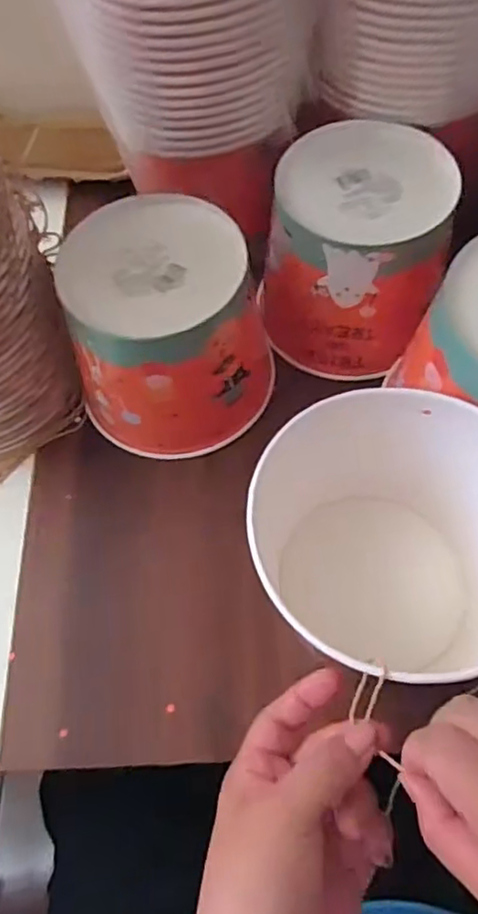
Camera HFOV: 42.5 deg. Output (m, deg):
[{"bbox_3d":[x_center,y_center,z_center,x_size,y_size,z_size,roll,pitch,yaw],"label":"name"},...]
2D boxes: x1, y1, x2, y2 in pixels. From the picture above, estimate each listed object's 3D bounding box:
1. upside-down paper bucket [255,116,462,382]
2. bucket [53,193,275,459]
[{"bbox_3d":[0.092,-0.159,0.488,0.129,0.124,0.138,-1,66,3],"label":"upside-down paper bucket"},{"bbox_3d":[-0.049,-0.094,0.476,0.149,0.136,0.151,-6,64,0],"label":"bucket"}]

